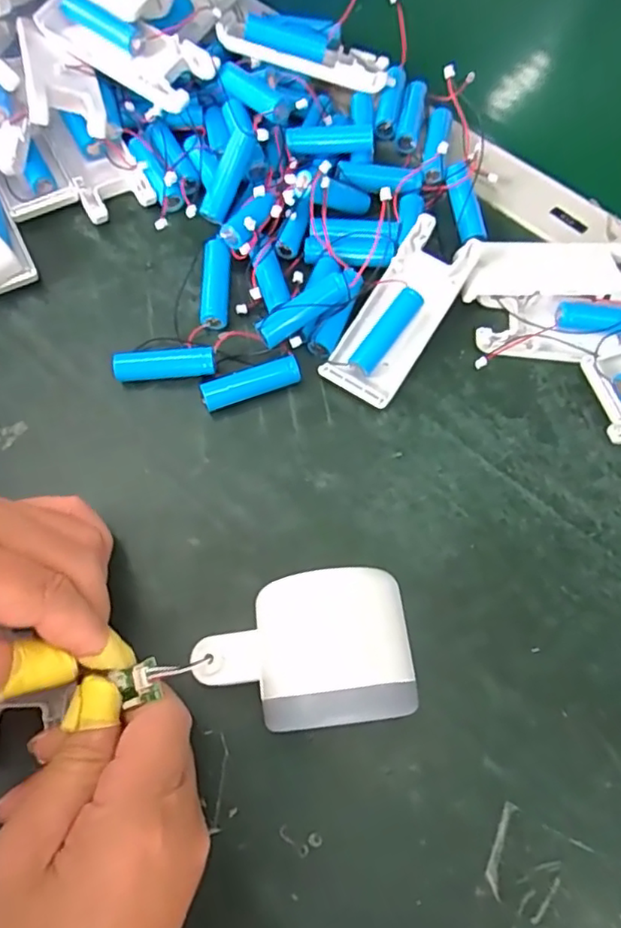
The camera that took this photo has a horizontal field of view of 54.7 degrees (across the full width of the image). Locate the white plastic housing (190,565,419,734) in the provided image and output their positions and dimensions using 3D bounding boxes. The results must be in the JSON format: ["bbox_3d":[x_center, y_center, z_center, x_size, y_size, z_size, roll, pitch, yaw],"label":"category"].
[{"bbox_3d":[-0.001,0.074,0.240,0.082,0.058,0.054,-5,69,-4],"label":"white plastic housing"}]

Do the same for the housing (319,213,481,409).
[{"bbox_3d":[0.048,-0.080,0.318,0.039,0.028,0.101,32,71,10],"label":"housing"}]

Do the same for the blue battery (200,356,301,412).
[{"bbox_3d":[-0.030,-0.041,0.309,0.051,0.013,0.012,-18,71,-9],"label":"blue battery"}]

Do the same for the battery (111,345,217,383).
[{"bbox_3d":[-0.075,-0.050,0.307,0.050,0.016,0.012,-2,69,-3],"label":"battery"}]

